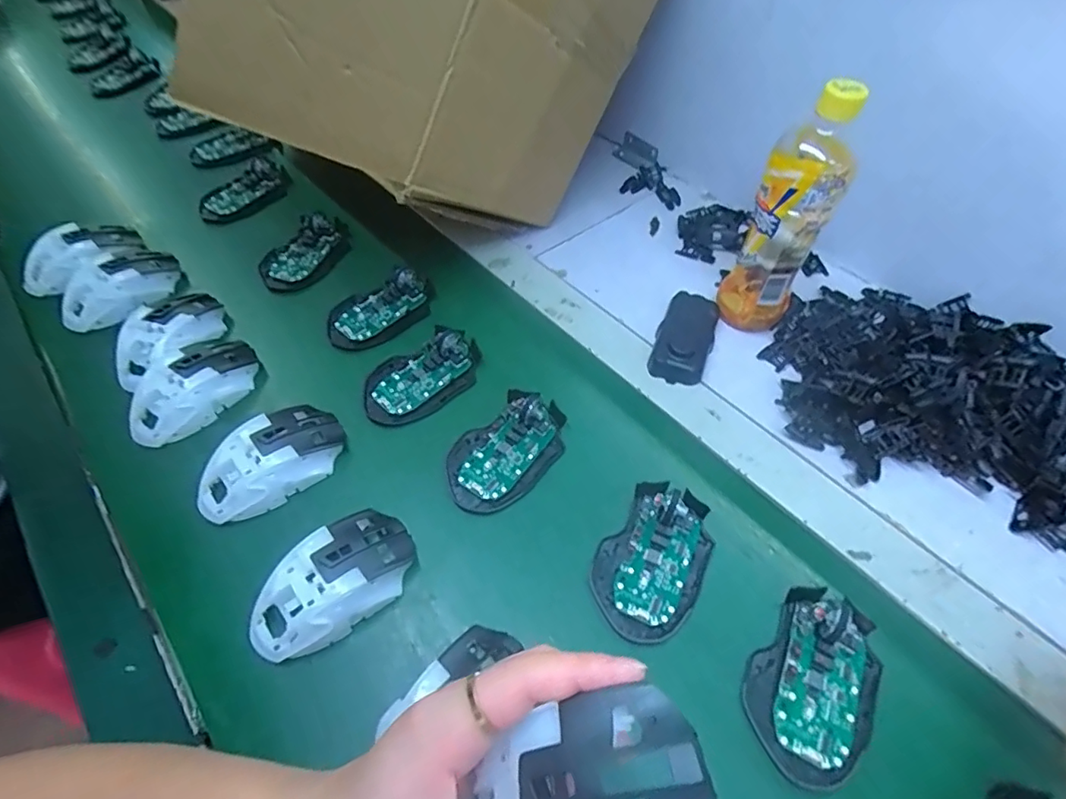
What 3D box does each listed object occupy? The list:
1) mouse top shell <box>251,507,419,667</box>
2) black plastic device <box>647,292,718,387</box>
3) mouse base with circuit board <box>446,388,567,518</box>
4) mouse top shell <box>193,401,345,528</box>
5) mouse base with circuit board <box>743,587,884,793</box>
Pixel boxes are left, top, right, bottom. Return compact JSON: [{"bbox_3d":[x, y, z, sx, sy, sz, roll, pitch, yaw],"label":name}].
[{"bbox_3d":[-0.139,0.129,0.375,0.063,0.036,0.117,38,63,25],"label":"mouse top shell"},{"bbox_3d":[0.148,-0.061,0.522,0.053,0.019,0.103,15,55,12],"label":"black plastic device"},{"bbox_3d":[-0.022,0.039,0.448,0.072,0.018,0.115,37,63,25],"label":"mouse base with circuit board"},{"bbox_3d":[-0.212,0.050,0.433,0.116,0.036,0.063,-36,60,-22],"label":"mouse top shell"},{"bbox_3d":[0.185,0.178,0.343,0.072,0.022,0.114,34,61,23],"label":"mouse base with circuit board"}]

